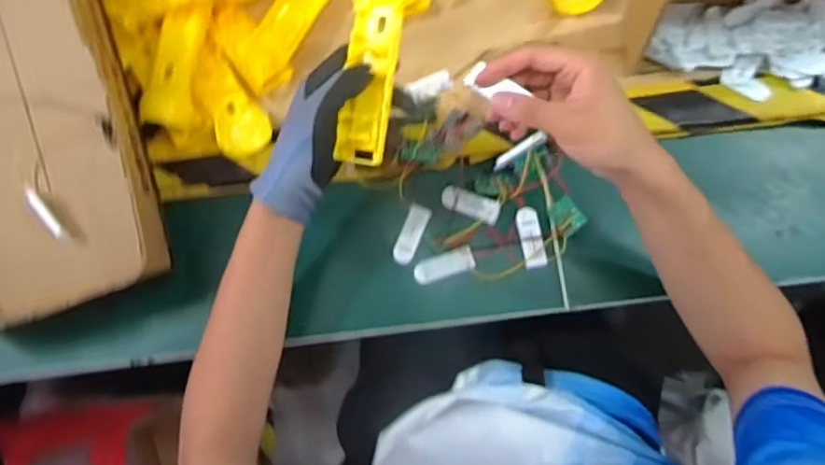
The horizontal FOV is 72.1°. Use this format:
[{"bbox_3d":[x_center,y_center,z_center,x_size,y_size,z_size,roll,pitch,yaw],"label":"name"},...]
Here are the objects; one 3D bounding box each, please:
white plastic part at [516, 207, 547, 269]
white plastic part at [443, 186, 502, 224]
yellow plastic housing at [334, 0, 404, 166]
[{"bbox_3d":[0.118,0.005,0.562,0.021,0.010,0.060,-10,78,-1],"label":"white plastic part"},{"bbox_3d":[0.058,-0.028,0.565,0.058,0.011,0.026,17,79,5],"label":"white plastic part"},{"bbox_3d":[-0.032,-0.138,0.458,0.044,0.024,0.162,6,95,3],"label":"yellow plastic housing"}]

